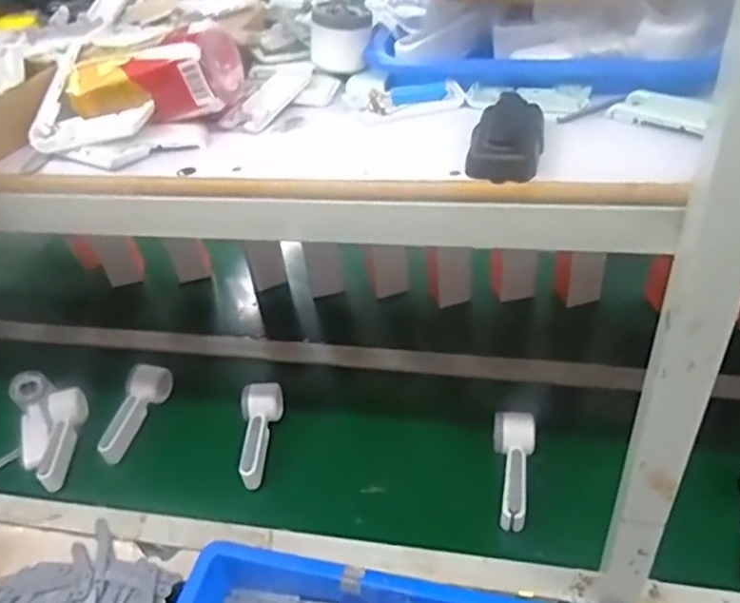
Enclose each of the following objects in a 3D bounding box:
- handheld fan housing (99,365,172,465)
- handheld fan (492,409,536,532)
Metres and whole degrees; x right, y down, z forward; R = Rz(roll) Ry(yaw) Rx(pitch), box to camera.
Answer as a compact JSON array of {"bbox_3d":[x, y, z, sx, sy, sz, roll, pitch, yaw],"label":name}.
[{"bbox_3d":[-0.379,0.177,1.055,0.049,0.056,0.162,16,65,20],"label":"handheld fan housing"},{"bbox_3d":[0.198,0.233,0.924,0.060,0.057,0.164,5,40,14],"label":"handheld fan"}]

